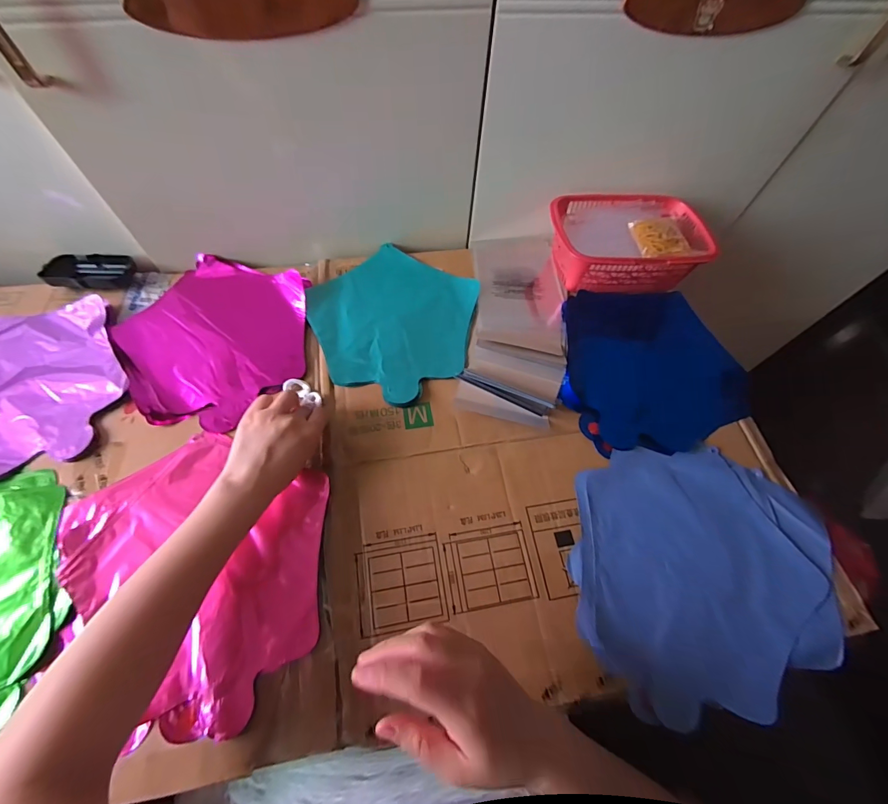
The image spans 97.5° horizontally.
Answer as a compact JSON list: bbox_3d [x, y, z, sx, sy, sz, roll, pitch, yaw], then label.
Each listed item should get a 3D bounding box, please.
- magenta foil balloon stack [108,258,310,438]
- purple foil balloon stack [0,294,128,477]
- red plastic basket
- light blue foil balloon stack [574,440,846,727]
[{"bbox_3d":[-0.286,-0.094,0.497,0.224,0.026,0.257,-28,67,-16],"label":"magenta foil balloon stack"},{"bbox_3d":[-0.493,-0.026,0.455,0.225,0.017,0.228,-9,63,-7],"label":"purple foil balloon stack"},{"bbox_3d":[0.263,-0.231,0.574,0.220,0.075,0.162,4,62,0],"label":"red plastic basket"},{"bbox_3d":[0.269,0.170,0.400,0.275,0.027,0.241,-2,60,-4],"label":"light blue foil balloon stack"}]

